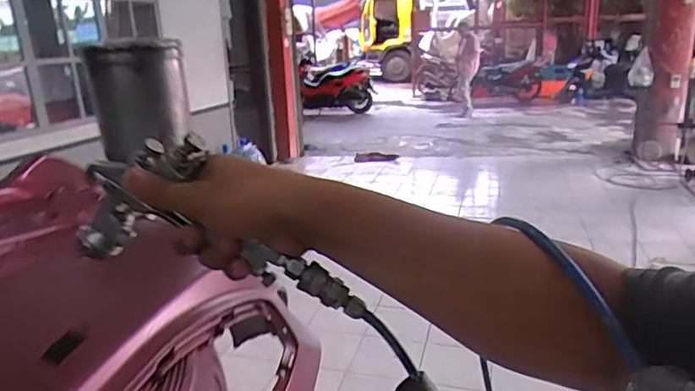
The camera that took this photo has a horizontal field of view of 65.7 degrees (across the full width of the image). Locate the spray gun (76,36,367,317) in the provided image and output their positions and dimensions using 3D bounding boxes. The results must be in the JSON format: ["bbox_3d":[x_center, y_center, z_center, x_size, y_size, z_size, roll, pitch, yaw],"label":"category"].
[{"bbox_3d":[-0.114,0.011,0.422,0.276,0.134,0.094,42,31,9],"label":"spray gun"}]

